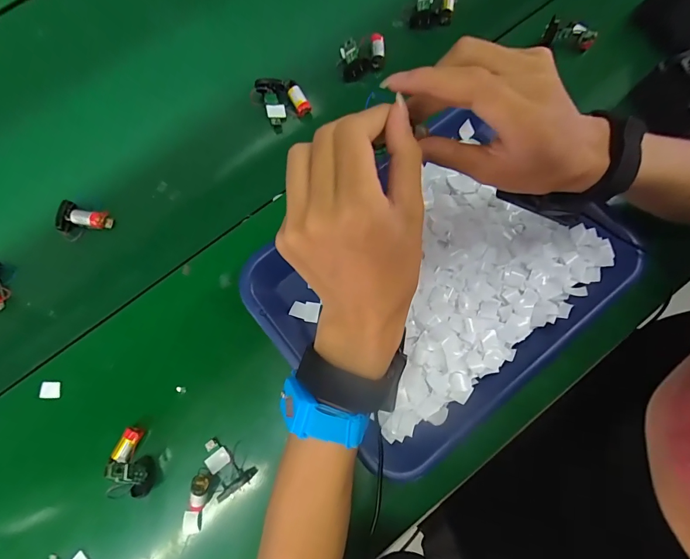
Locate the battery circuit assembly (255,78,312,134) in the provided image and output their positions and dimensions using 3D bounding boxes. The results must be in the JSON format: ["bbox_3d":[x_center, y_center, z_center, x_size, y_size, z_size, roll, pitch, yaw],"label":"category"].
[{"bbox_3d":[-0.072,-0.204,0.418,0.046,0.023,0.053,-30,80,-5],"label":"battery circuit assembly"}]

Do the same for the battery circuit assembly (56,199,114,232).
[{"bbox_3d":[-0.278,-0.066,0.392,0.048,0.017,0.030,5,79,2],"label":"battery circuit assembly"}]

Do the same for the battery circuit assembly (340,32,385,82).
[{"bbox_3d":[0.022,-0.260,0.429,0.052,0.021,0.041,-9,79,-1],"label":"battery circuit assembly"}]

